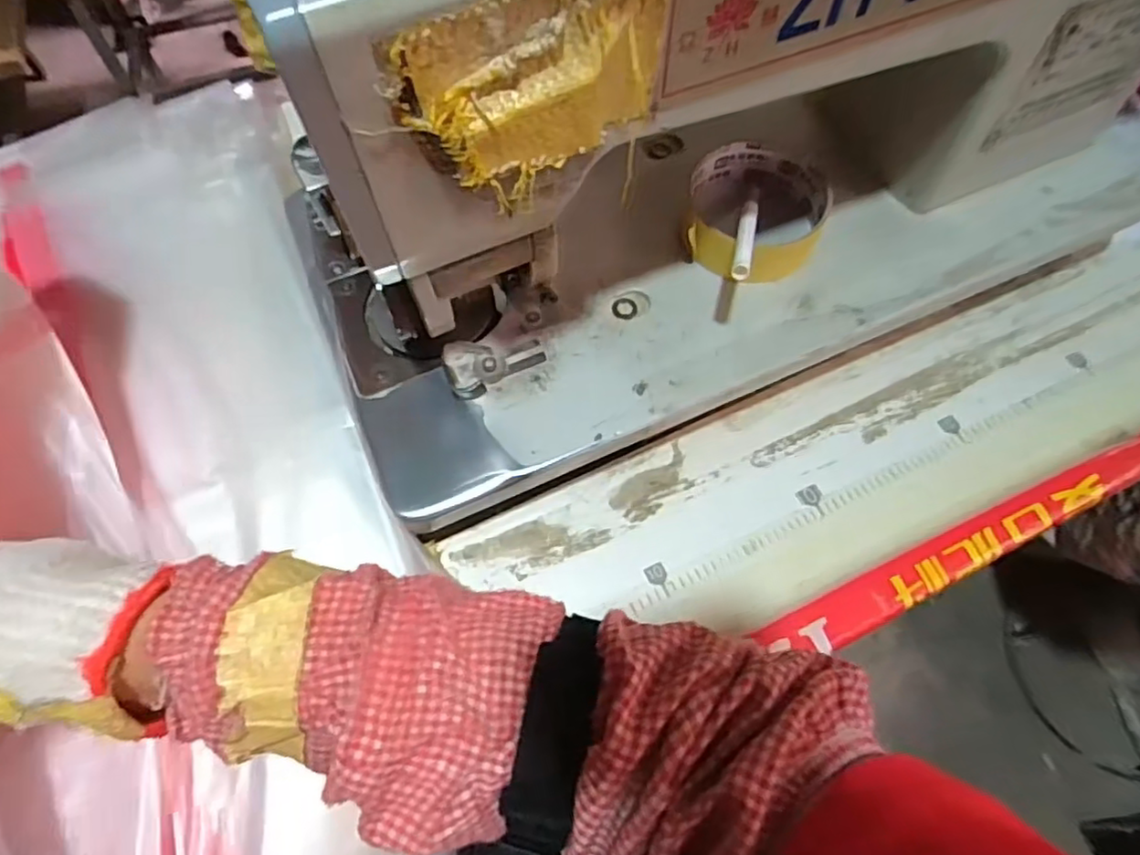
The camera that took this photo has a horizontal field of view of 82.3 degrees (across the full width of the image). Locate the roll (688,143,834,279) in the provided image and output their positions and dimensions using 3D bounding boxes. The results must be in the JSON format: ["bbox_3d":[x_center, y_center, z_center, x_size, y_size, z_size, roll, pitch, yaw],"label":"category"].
[{"bbox_3d":[0.110,-0.124,0.376,0.080,0.024,0.082,0,66,0],"label":"roll"}]

